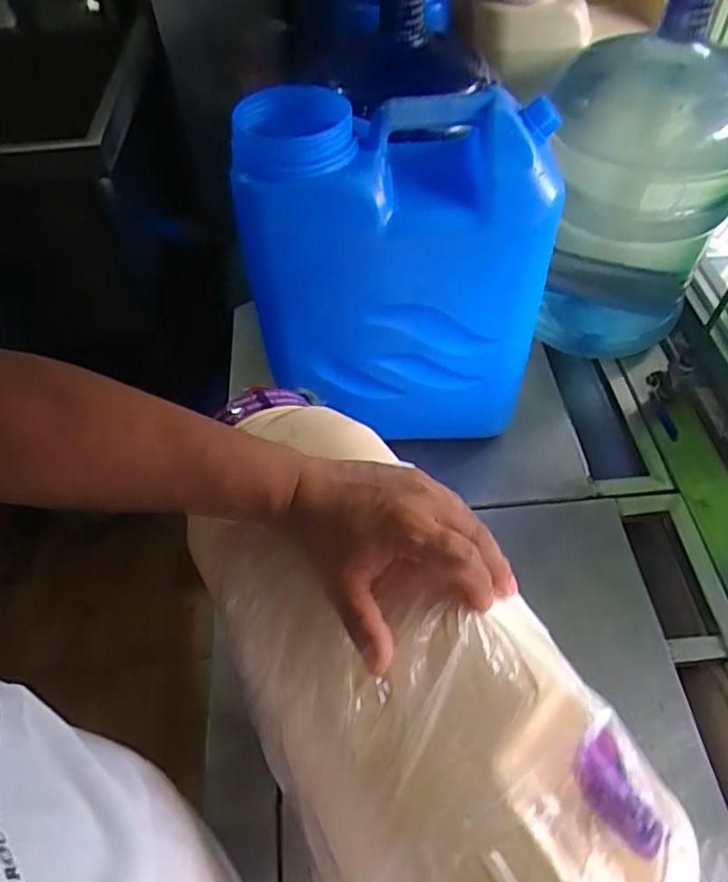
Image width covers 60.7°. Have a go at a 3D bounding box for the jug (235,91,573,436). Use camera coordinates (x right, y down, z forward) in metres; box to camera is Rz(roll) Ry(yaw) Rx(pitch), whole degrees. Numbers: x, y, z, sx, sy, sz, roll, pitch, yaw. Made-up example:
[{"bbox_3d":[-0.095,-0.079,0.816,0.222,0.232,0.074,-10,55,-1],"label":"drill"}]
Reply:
[{"bbox_3d":[0.040,-0.180,0.733,0.322,0.376,0.169,4,53,5],"label":"jug"}]

